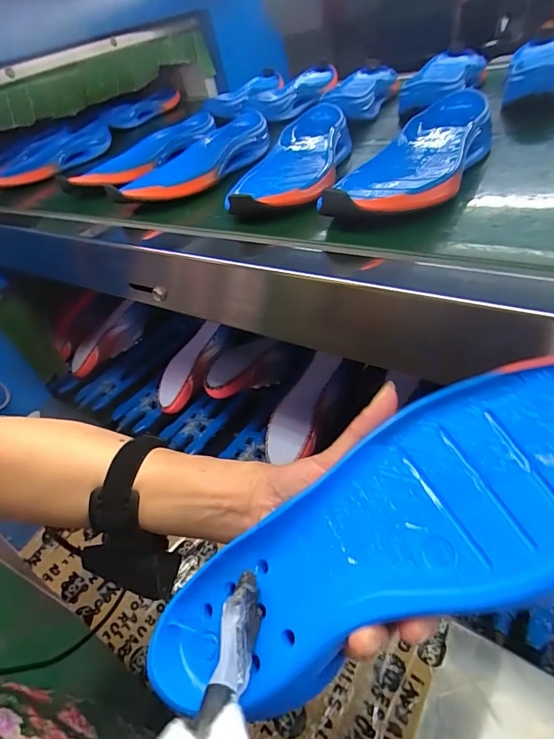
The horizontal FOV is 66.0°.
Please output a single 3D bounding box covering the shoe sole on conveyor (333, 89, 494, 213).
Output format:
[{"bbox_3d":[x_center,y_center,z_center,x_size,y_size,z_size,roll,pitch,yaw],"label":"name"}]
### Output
[{"bbox_3d":[0.136,-0.206,0.414,0.108,0.053,0.257,18,47,22],"label":"shoe sole on conveyor"}]

